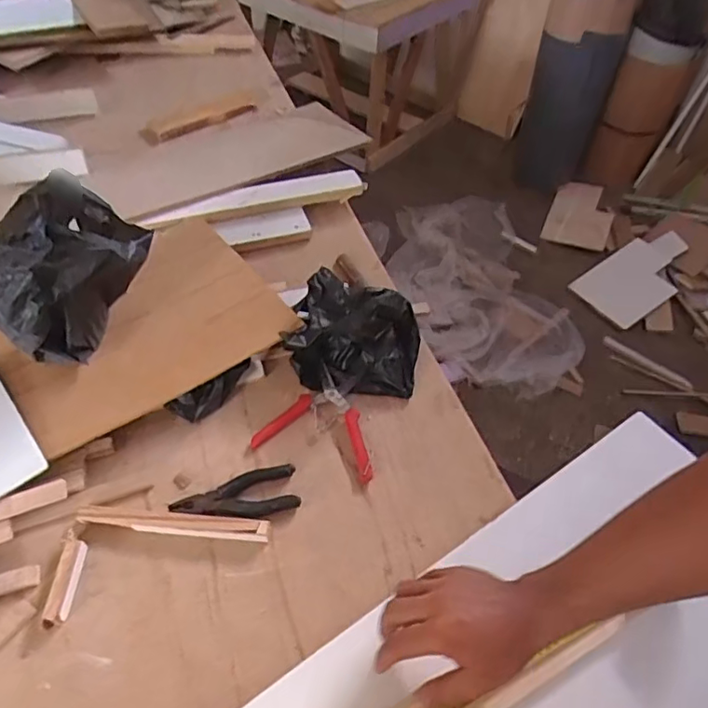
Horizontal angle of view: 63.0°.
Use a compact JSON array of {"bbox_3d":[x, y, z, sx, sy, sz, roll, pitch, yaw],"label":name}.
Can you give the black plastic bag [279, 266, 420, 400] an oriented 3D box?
[{"bbox_3d":[-0.001,-0.022,0.781,0.180,0.108,0.119,14,52,9],"label":"black plastic bag"}]

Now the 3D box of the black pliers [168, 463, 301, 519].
[{"bbox_3d":[-0.139,0.172,0.682,0.144,0.018,0.061,-11,54,-11],"label":"black pliers"}]

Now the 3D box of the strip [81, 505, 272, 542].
[{"bbox_3d":[-0.204,0.190,0.654,0.213,0.016,0.025,7,53,3],"label":"strip"}]

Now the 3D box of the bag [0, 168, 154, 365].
[{"bbox_3d":[-0.348,-0.089,0.724,0.193,0.204,0.114,-30,58,-24],"label":"bag"}]

